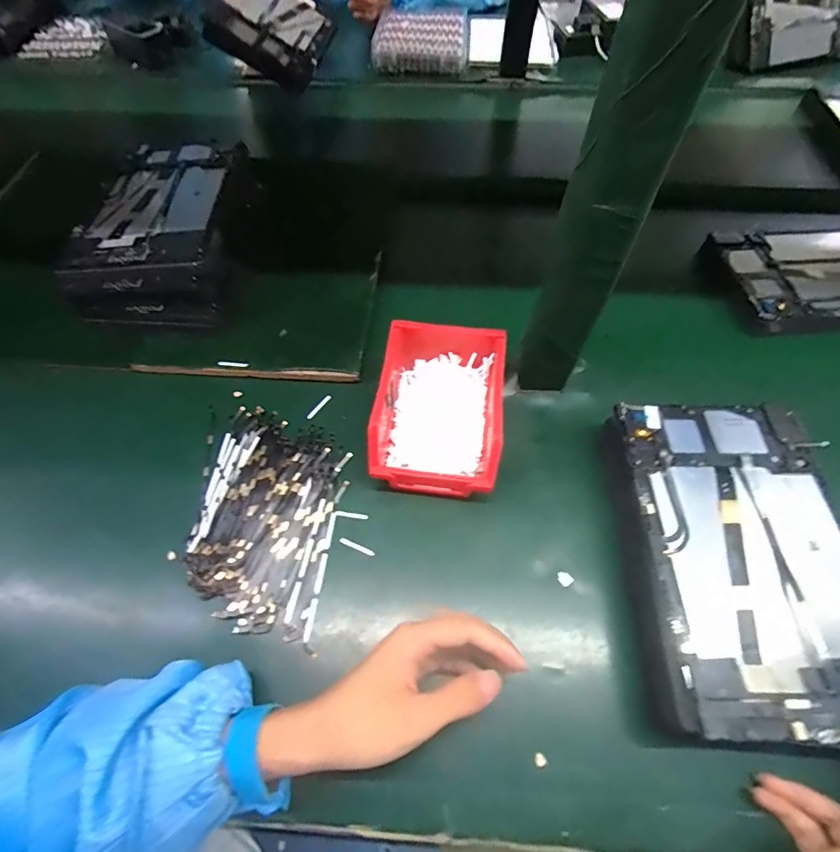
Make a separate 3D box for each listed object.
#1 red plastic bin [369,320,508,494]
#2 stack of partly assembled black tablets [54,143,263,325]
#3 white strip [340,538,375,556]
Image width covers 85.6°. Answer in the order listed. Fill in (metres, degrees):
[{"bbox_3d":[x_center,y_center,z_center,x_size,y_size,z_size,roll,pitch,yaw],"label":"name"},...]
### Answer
[{"bbox_3d":[0.019,-0.020,0.415,0.105,0.070,0.155,8,62,4],"label":"red plastic bin"},{"bbox_3d":[-0.294,-0.231,0.529,0.158,0.080,0.258,0,62,1],"label":"stack of partly assembled black tablets"},{"bbox_3d":[-0.054,0.103,0.387,0.032,0.004,0.005,20,63,11],"label":"white strip"}]

